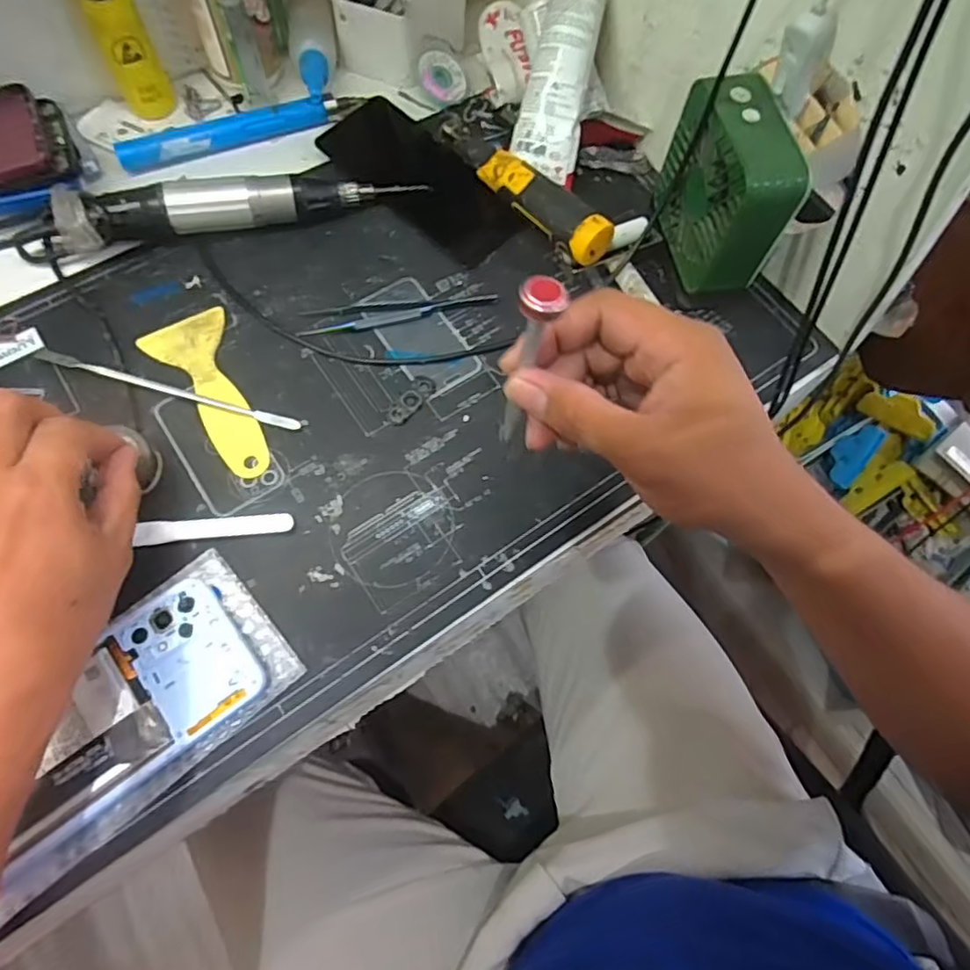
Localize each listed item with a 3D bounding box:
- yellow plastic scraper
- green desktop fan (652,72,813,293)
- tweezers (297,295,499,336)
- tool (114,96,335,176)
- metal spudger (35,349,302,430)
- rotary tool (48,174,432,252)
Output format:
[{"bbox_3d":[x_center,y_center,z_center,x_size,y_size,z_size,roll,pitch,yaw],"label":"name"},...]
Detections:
[{"bbox_3d":[-0.169,-0.059,0.385,0.051,0.004,0.125,-30,74,-14],"label":"yellow plastic scraper"},{"bbox_3d":[0.147,-0.180,0.390,0.042,0.107,0.094,-10,71,-7],"label":"green desktop fan"},{"bbox_3d":[-0.056,-0.117,0.410,0.130,0.005,0.019,-8,70,-7],"label":"tweezers"},{"bbox_3d":[-0.187,-0.261,0.454,0.157,0.018,0.019,-20,72,-11],"label":"tool"},{"bbox_3d":[-0.200,-0.060,0.381,0.174,0.005,0.008,16,69,4],"label":"metal spudger"},{"bbox_3d":[-0.164,-0.188,0.417,0.230,0.038,0.033,-10,71,-7],"label":"rotary tool"}]

